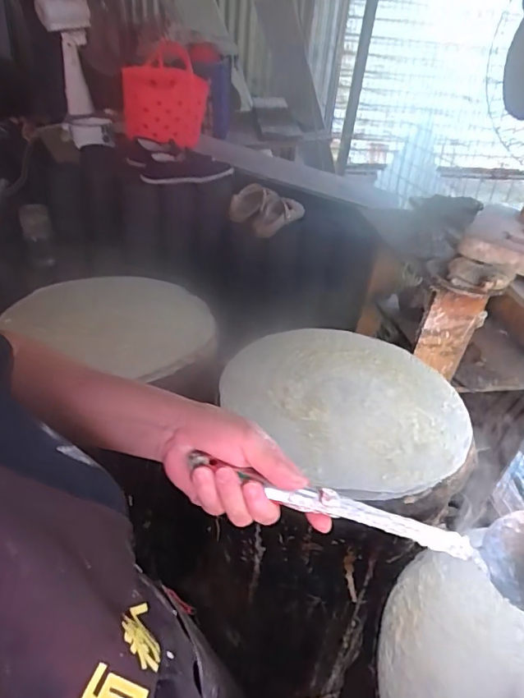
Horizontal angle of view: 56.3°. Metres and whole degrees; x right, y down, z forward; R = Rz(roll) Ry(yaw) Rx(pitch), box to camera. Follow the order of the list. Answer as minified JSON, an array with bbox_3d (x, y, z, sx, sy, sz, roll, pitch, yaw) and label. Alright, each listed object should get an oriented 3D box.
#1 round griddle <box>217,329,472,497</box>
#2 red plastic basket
[{"bbox_3d":[0.140,0.066,0.764,0.348,0.036,0.353,2,37,-2],"label":"round griddle"},{"bbox_3d":[-0.286,-0.743,1.443,0.237,0.246,0.183,-3,37,-8],"label":"red plastic basket"}]

